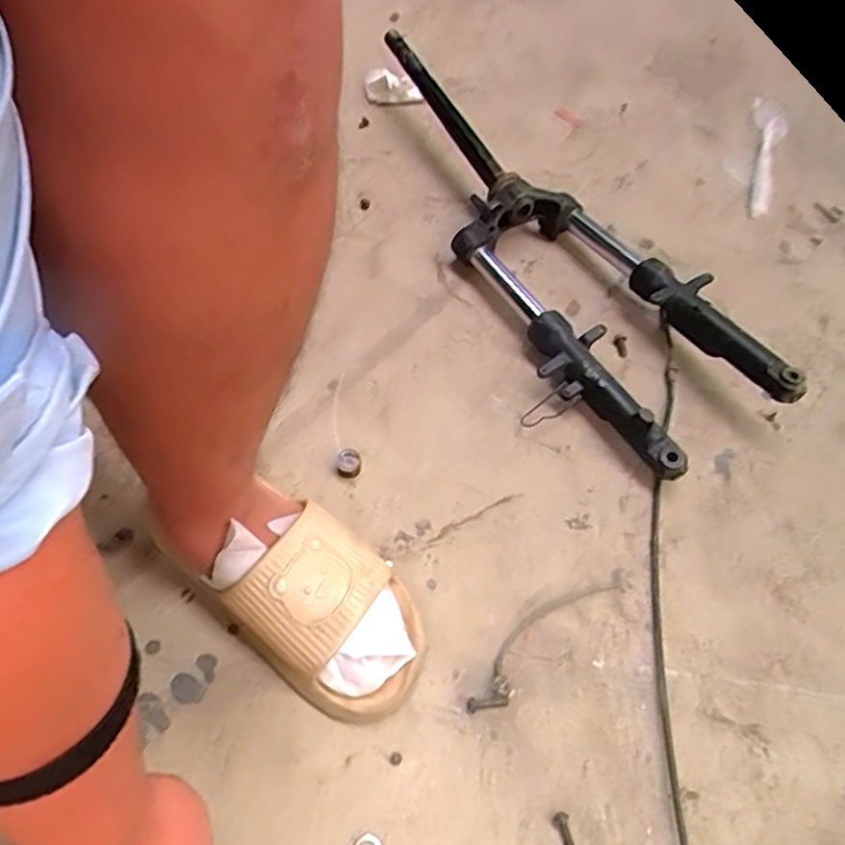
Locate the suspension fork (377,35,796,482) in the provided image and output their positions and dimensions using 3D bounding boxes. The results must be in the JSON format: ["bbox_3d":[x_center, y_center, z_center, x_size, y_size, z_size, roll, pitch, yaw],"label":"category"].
[{"bbox_3d":[0.132,-0.245,0.772,0.205,0.080,0.686,-24,63,-18],"label":"suspension fork"}]

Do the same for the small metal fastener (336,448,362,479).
[{"bbox_3d":[-0.071,0.038,0.621,0.024,0.017,0.028,-1,58,-5],"label":"small metal fastener"}]

